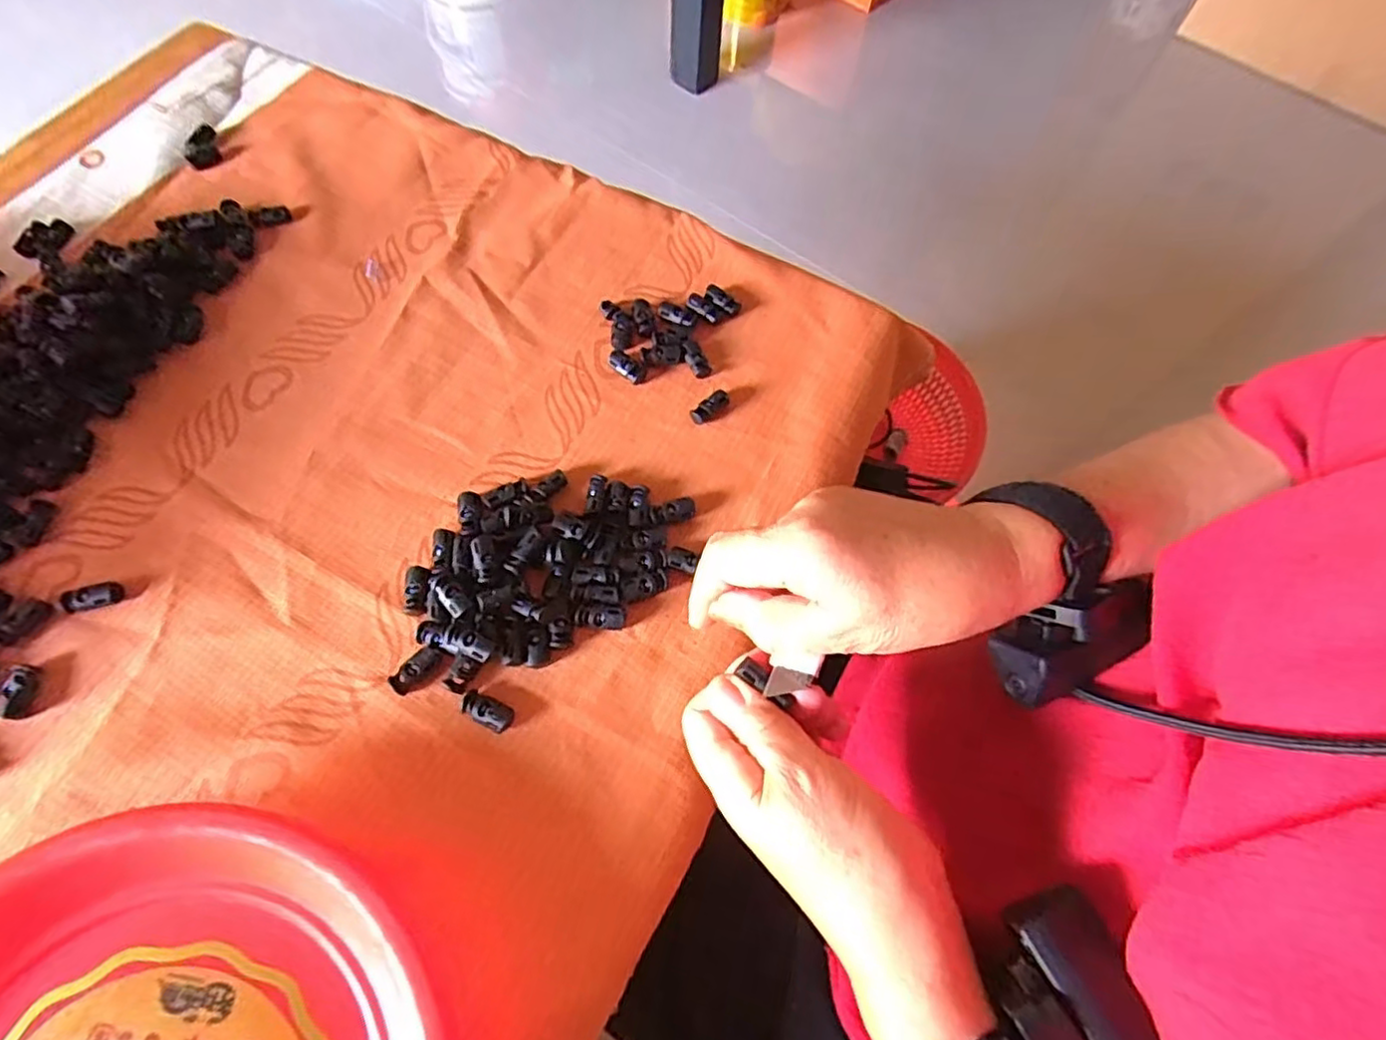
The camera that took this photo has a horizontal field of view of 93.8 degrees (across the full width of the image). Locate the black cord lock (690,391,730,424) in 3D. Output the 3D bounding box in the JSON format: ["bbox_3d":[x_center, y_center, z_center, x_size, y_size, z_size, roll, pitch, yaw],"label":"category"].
[{"bbox_3d":[0.012,-0.076,0.430,0.014,0.011,0.031,39,69,14],"label":"black cord lock"}]

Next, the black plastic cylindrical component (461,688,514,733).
[{"bbox_3d":[-0.108,0.101,0.342,0.027,0.006,0.015,23,66,8],"label":"black plastic cylindrical component"}]

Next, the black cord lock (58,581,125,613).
[{"bbox_3d":[-0.335,0.043,0.360,0.032,0.005,0.015,-12,66,-9],"label":"black cord lock"}]

